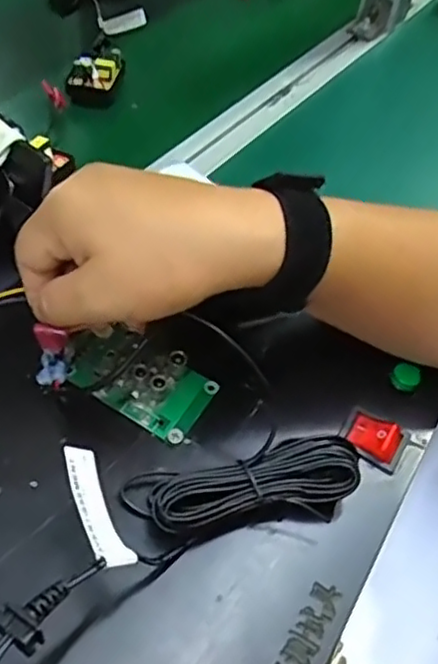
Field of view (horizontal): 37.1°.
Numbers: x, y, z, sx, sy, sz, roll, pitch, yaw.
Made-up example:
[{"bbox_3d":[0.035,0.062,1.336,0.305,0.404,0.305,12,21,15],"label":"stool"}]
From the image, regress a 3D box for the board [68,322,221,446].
[{"bbox_3d":[-0.038,0.019,0.315,0.066,0.025,0.039,28,55,15],"label":"board"}]

